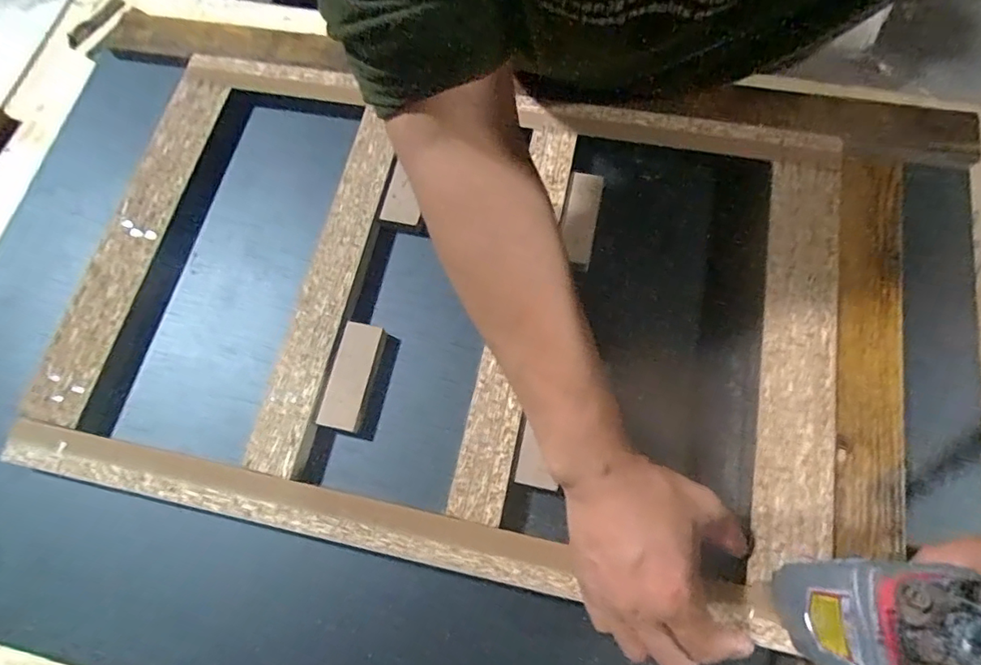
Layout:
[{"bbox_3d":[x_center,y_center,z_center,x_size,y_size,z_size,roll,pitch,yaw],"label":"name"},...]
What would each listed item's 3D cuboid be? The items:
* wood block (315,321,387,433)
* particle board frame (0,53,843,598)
[{"bbox_3d":[-0.102,0.033,0.390,0.030,0.015,0.078,12,73,6],"label":"wood block"},{"bbox_3d":[-0.043,-0.033,0.403,0.565,0.025,0.374,11,73,6],"label":"particle board frame"}]

